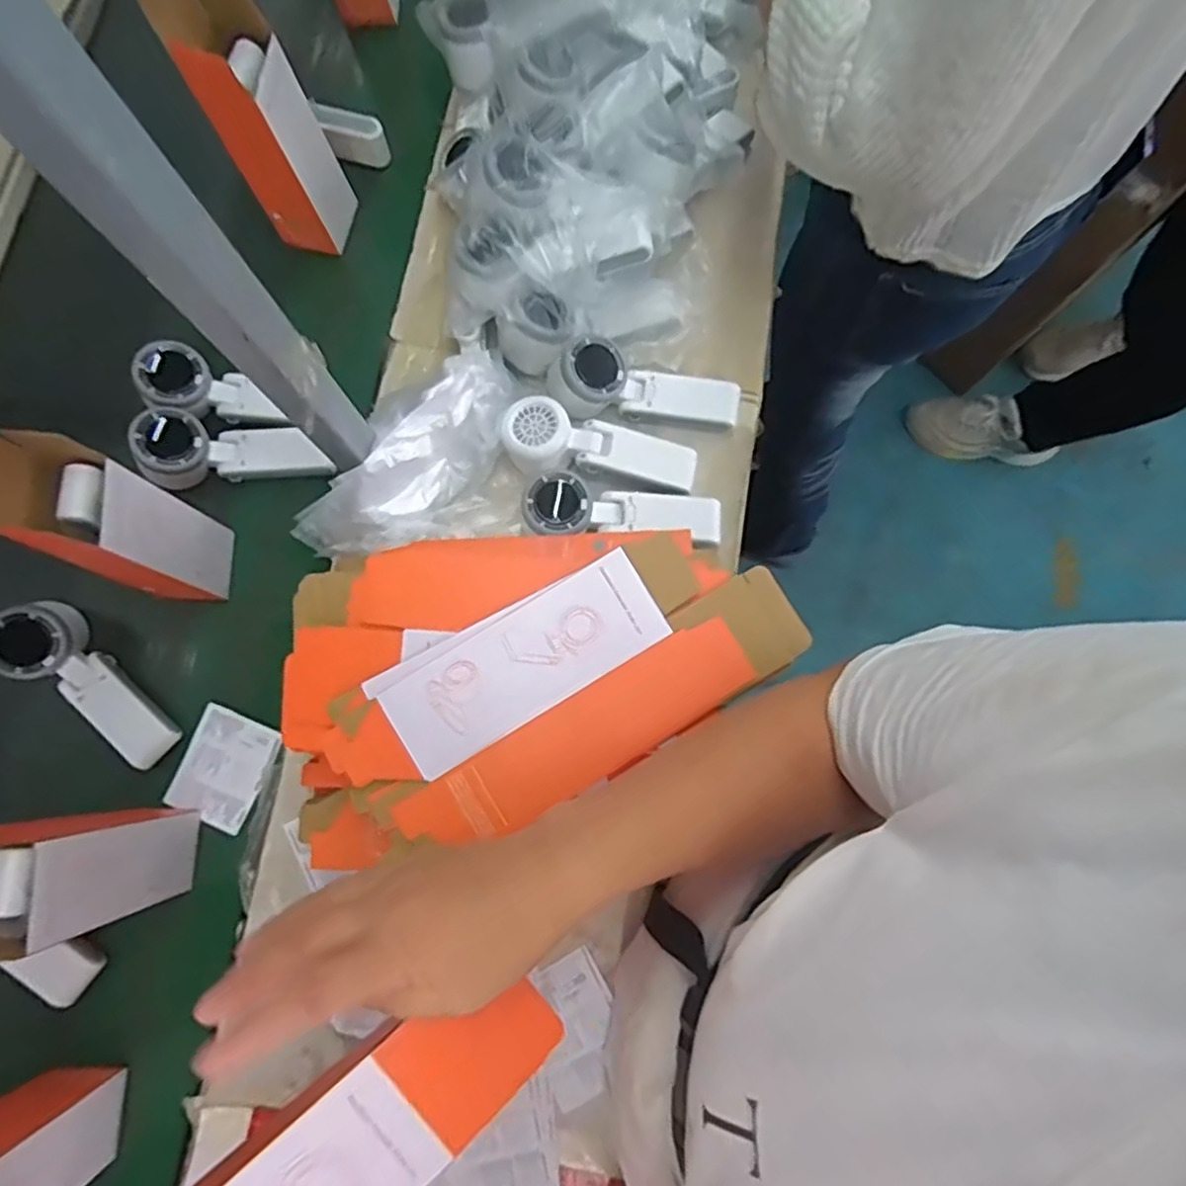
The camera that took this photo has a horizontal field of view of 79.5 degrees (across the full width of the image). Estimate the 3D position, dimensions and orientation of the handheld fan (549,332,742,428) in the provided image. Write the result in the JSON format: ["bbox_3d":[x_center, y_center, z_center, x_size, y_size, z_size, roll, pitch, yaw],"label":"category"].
[{"bbox_3d":[0.046,-0.184,0.614,0.166,0.044,0.064,12,78,2],"label":"handheld fan"}]

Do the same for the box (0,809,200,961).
[{"bbox_3d":[-0.354,0.191,0.479,0.072,0.226,0.078,-4,77,-1],"label":"box"}]

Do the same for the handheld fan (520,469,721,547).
[{"bbox_3d":[0.023,-0.067,0.595,0.166,0.030,0.059,4,77,-12],"label":"handheld fan"}]

